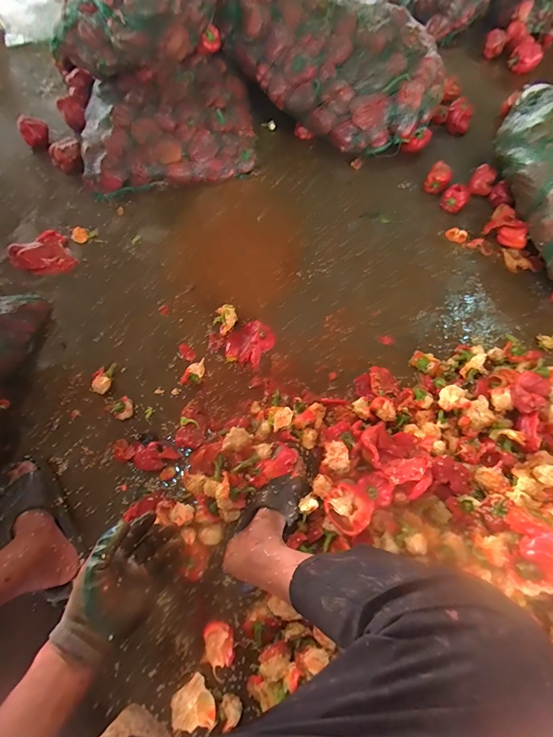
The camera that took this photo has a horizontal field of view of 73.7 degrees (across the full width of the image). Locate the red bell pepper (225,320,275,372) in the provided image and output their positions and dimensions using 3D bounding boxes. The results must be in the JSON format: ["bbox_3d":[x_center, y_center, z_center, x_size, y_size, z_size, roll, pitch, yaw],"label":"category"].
[{"bbox_3d":[-0.070,-0.067,0.917,0.106,0.040,0.114,24,66,13],"label":"red bell pepper"}]

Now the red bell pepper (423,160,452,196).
[{"bbox_3d":[0.512,-0.604,1.166,0.072,0.068,0.095,25,66,13],"label":"red bell pepper"}]

